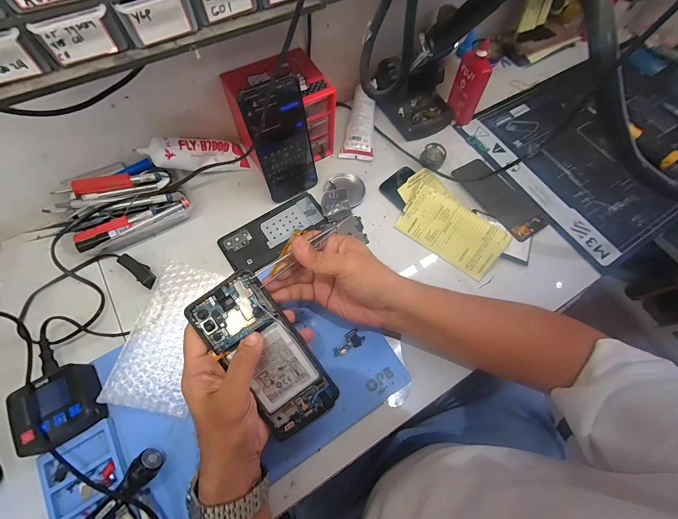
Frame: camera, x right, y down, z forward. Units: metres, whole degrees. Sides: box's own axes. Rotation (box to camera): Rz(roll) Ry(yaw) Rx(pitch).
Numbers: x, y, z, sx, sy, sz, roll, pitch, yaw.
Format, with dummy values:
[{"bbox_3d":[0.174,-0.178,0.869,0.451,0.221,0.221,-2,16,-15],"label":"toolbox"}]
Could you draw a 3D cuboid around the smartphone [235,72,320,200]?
[{"bbox_3d":[-0.074,-0.153,0.416,0.079,0.168,0.006,-30,58,-12],"label":"smartphone"}]

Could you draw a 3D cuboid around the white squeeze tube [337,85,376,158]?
[{"bbox_3d":[0.043,-0.236,0.527,0.055,0.035,0.144,13,67,3],"label":"white squeeze tube"}]

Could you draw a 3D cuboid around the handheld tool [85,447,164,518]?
[{"bbox_3d":[-0.223,0.239,0.292,0.022,0.030,0.122,41,86,14],"label":"handheld tool"}]

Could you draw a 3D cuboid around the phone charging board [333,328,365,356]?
[{"bbox_3d":[0.011,0.105,0.382,0.042,0.004,0.021,-31,72,-14],"label":"phone charging board"}]

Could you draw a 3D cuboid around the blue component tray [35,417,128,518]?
[{"bbox_3d":[-0.243,0.250,0.304,0.069,0.011,0.148,-29,71,-14],"label":"blue component tray"}]

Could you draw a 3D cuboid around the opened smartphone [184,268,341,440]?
[{"bbox_3d":[-0.070,0.093,0.293,0.073,0.013,0.162,-34,96,-4],"label":"opened smartphone"}]

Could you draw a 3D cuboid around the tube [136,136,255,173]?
[{"bbox_3d":[-0.204,-0.152,0.455,0.146,0.041,0.035,-13,64,-44],"label":"tube"}]

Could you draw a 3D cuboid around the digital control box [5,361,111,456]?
[{"bbox_3d":[-0.301,0.159,0.330,0.074,0.031,0.072,-30,72,-14],"label":"digital control box"}]

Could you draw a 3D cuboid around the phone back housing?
[{"bbox_3d":[-0.093,-0.041,0.452,0.154,0.004,0.073,-33,72,-15],"label":"phone back housing"}]

